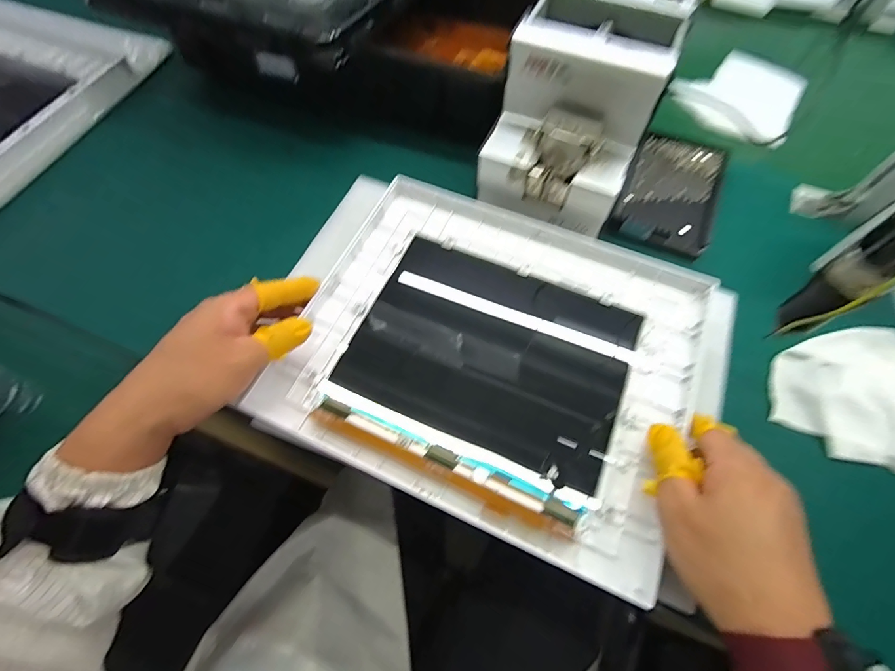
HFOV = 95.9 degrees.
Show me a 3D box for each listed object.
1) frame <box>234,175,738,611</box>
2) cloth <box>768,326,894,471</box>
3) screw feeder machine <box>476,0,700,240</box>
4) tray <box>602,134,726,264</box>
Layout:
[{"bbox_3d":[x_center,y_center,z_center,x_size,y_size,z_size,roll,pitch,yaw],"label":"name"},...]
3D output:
[{"bbox_3d":[0.039,0.008,0.331,0.353,0.025,0.260,21,65,9],"label":"frame"},{"bbox_3d":[0.345,0.050,0.329,0.137,0.016,0.128,29,67,13],"label":"cloth"},{"bbox_3d":[0.119,-0.206,0.367,0.128,0.128,0.172,22,65,10],"label":"screw feeder machine"},{"bbox_3d":[0.229,-0.148,0.416,0.090,0.021,0.138,25,66,11],"label":"tray"}]

